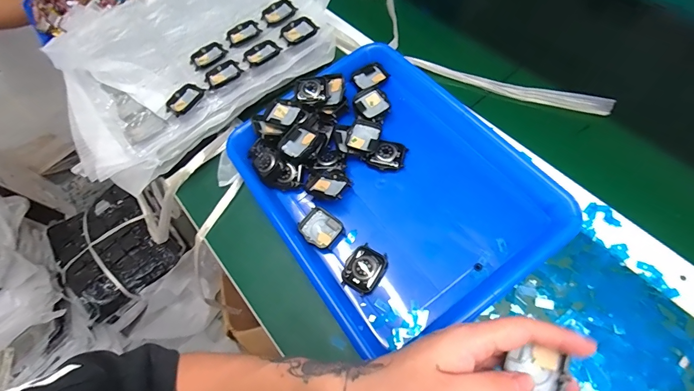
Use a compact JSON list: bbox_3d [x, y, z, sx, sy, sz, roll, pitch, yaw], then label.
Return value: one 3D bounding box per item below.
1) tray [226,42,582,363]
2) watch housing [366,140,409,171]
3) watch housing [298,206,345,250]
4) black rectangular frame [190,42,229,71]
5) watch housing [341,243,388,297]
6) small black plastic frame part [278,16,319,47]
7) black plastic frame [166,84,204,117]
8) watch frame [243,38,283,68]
[{"bbox_3d":[0.041,-0.021,0.389,0.264,0.041,0.329,-36,64,-7],"label":"tray"},{"bbox_3d":[0.047,-0.047,0.406,0.041,0.006,0.035,10,68,15],"label":"watch housing"},{"bbox_3d":[-0.027,0.036,0.383,0.044,0.007,0.039,35,76,23],"label":"watch housing"},{"bbox_3d":[-0.184,-0.185,0.467,0.046,0.005,0.039,-38,65,-8],"label":"black rectangular frame"},{"bbox_3d":[0.018,0.076,0.360,0.038,0.015,0.046,26,72,20],"label":"watch housing"},{"bbox_3d":[-0.065,-0.215,0.463,0.045,0.011,0.038,-40,65,-9],"label":"small black plastic frame part"},{"bbox_3d":[-0.202,-0.120,0.440,0.036,0.012,0.046,29,73,21],"label":"black plastic frame"},{"bbox_3d":[-0.112,-0.186,0.458,0.046,0.008,0.033,-34,64,-6],"label":"watch frame"}]

